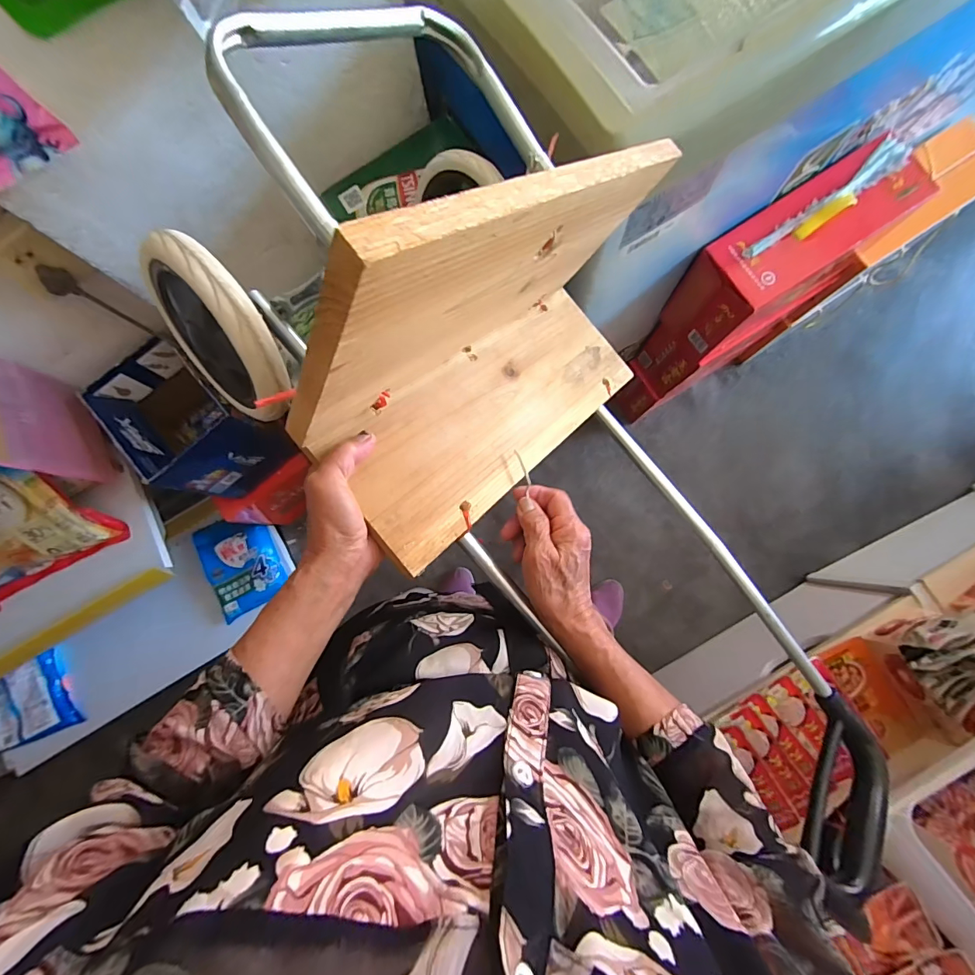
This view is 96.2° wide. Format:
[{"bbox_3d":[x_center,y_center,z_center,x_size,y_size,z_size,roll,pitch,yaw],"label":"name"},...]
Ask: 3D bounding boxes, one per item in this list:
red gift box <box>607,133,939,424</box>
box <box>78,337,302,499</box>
[{"bbox_3d":[0.506,-0.354,0.923,0.350,0.580,0.129,-32,81,-1],"label":"red gift box"},{"bbox_3d":[-0.575,-0.114,0.855,0.136,0.221,0.220,-40,82,-2],"label":"box"}]

